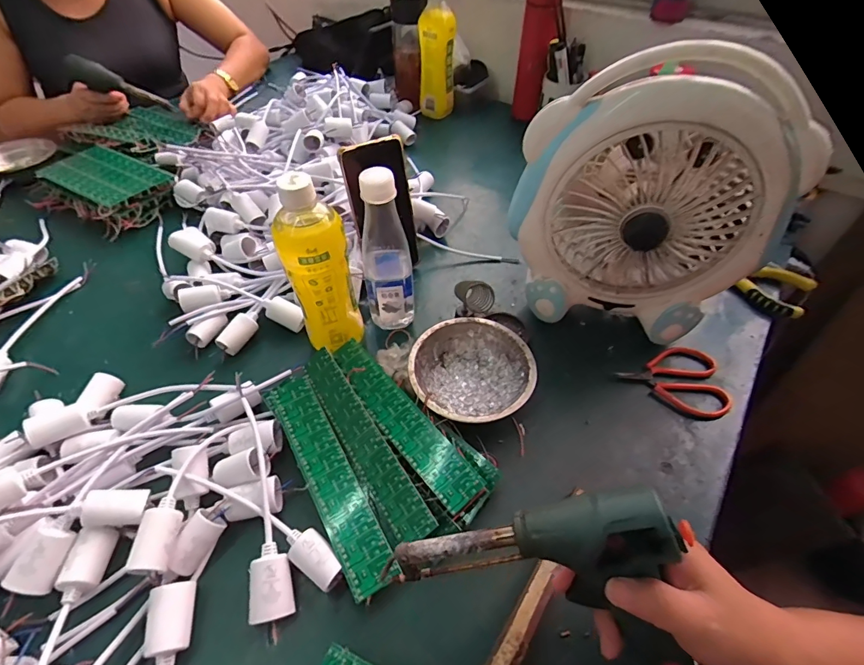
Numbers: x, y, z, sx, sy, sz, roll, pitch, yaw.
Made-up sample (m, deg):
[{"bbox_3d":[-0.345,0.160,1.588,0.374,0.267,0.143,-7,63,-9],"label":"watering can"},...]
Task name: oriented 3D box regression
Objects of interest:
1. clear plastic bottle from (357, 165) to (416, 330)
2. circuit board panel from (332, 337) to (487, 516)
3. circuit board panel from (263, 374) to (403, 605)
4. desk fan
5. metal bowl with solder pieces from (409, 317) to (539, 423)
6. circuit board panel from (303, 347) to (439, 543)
[{"bbox_3d":[-0.049,-0.086,0.461,0.053,0.193,0.058,-8,51,-7],"label":"clear plastic bottle"},{"bbox_3d":[-0.032,0.078,0.399,0.037,0.012,0.199,-32,57,-25],"label":"circuit board panel"},{"bbox_3d":[-0.093,0.122,0.374,0.043,0.009,0.207,-26,55,-21],"label":"circuit board panel"},{"bbox_3d":[0.211,-0.126,0.450,0.241,0.275,0.138,4,50,2],"label":"desk fan"},{"bbox_3d":[0.041,0.045,0.452,0.125,0.043,0.121,0,50,0],"label":"metal bowl with solder pieces"},{"bbox_3d":[-0.064,0.096,0.385,0.035,0.004,0.197,-41,63,3],"label":"circuit board panel"}]

